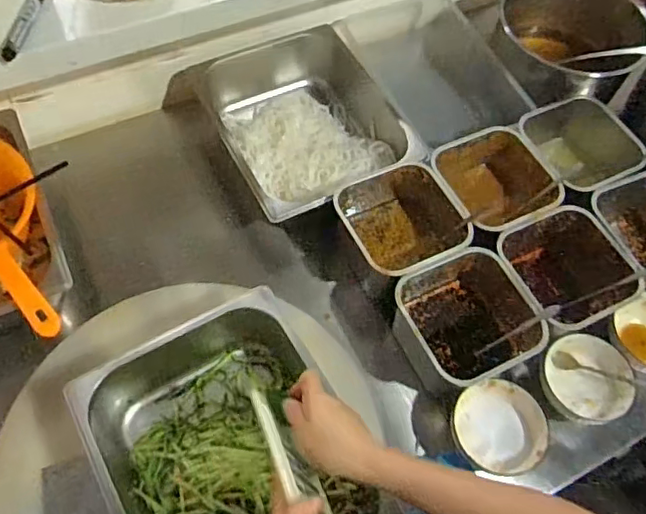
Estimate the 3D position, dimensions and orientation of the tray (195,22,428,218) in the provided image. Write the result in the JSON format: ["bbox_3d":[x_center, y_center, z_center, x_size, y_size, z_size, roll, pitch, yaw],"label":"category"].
[{"bbox_3d":[-0.035,-0.206,0.931,0.265,0.098,0.337,-23,64,-16],"label":"tray"}]

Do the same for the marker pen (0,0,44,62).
[{"bbox_3d":[-0.367,-0.297,0.714,0.022,0.014,0.141,4,60,-2],"label":"marker pen"}]

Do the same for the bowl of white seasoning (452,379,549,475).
[{"bbox_3d":[0.220,0.214,0.728,0.109,0.041,0.111,2,60,-3],"label":"bowl of white seasoning"}]

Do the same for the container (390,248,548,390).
[{"bbox_3d":[0.180,0.091,0.760,0.160,0.102,0.156,-23,64,-16],"label":"container"}]

